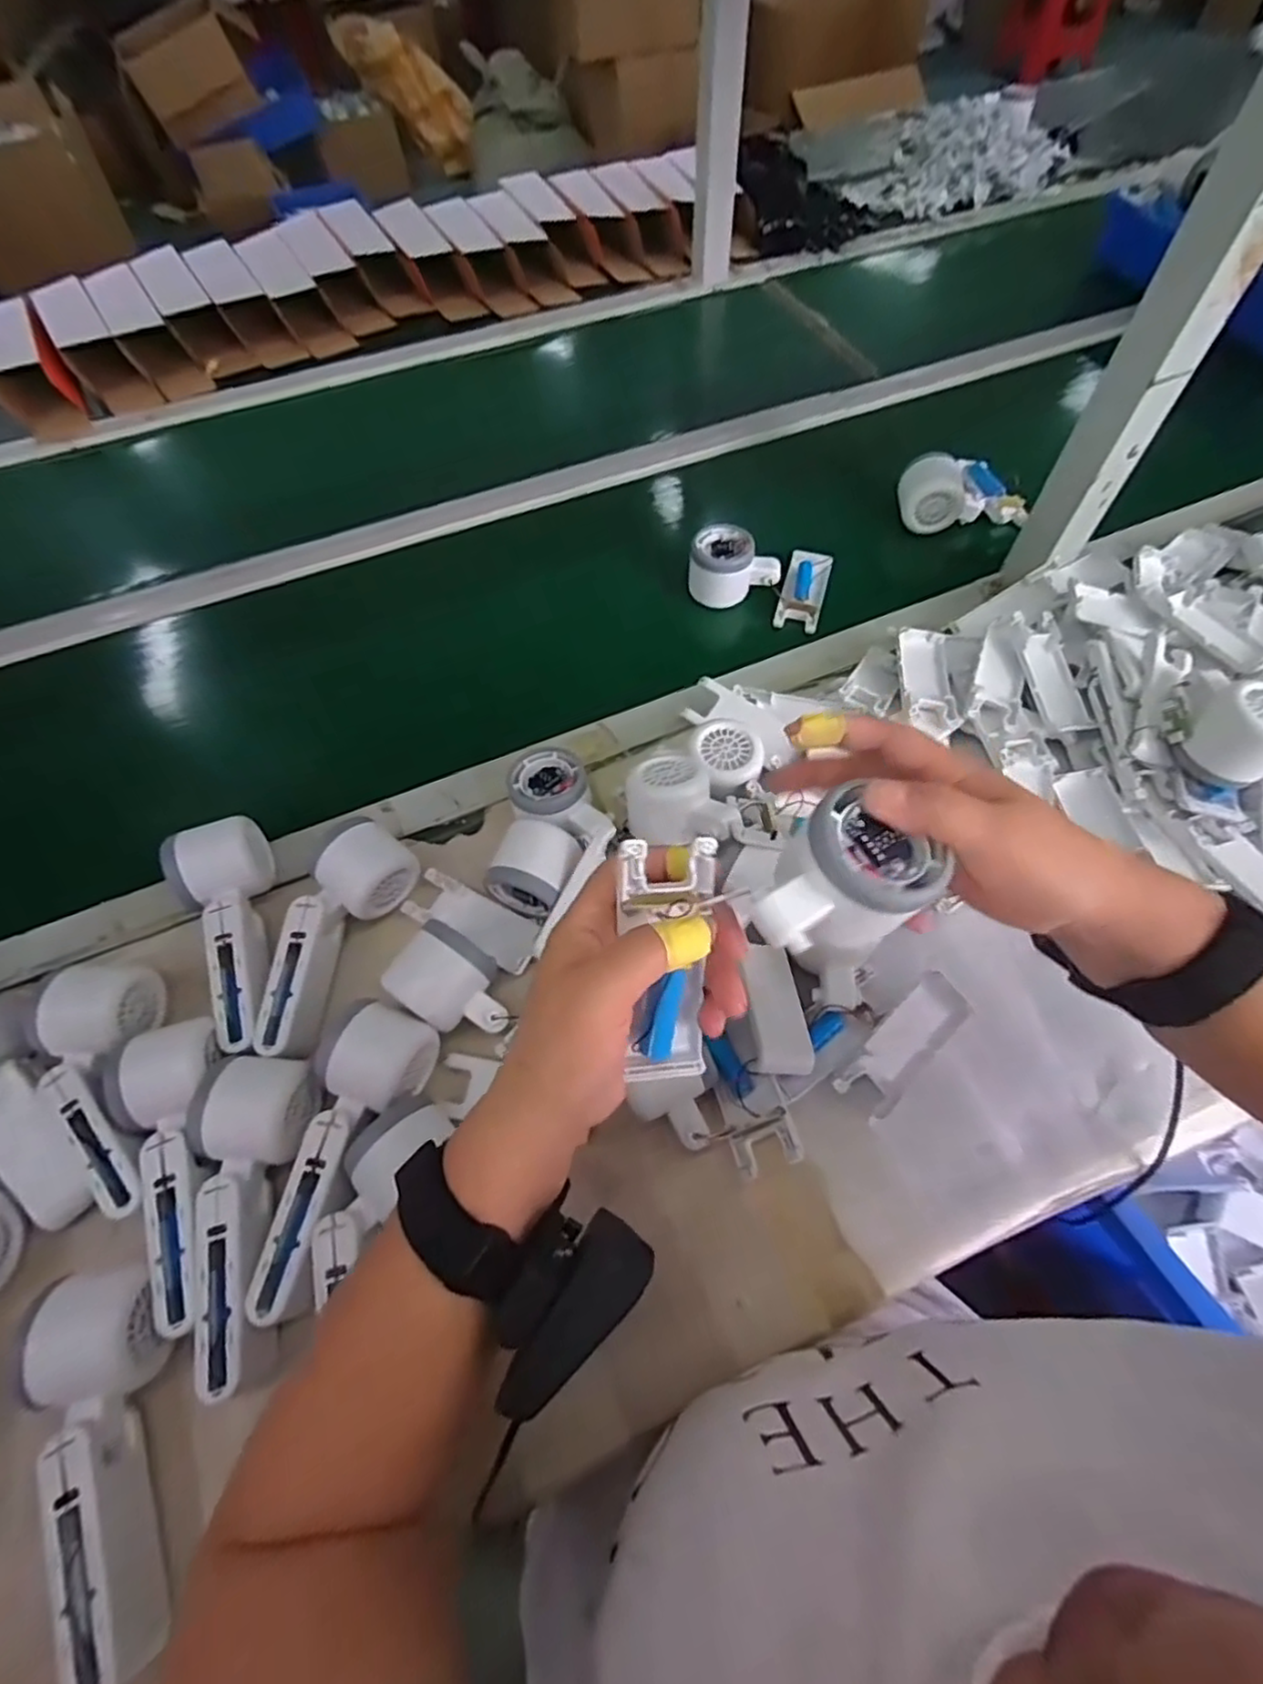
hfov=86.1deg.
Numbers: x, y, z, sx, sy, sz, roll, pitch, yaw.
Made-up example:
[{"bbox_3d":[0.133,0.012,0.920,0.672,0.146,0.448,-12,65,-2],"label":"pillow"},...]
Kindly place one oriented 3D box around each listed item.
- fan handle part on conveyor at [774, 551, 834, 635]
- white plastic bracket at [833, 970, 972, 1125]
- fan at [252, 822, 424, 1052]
[{"bbox_3d":[0.170,-0.247,0.666,0.041,0.015,0.105,14,62,9],"label":"fan handle part on conveyor"},{"bbox_3d":[0.177,0.131,0.438,0.105,0.020,0.034,-41,67,-19],"label":"white plastic bracket"},{"bbox_3d":[-0.210,0.062,0.470,0.060,0.045,0.167,20,63,12],"label":"fan"}]

